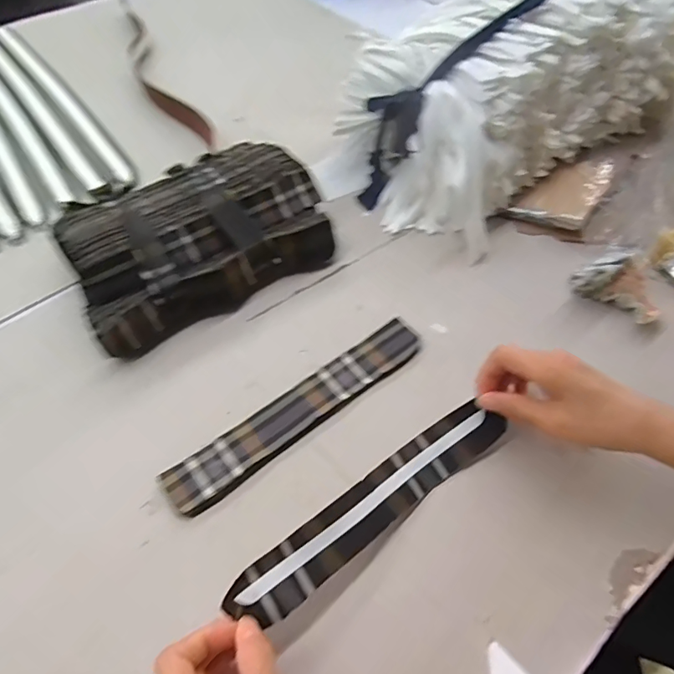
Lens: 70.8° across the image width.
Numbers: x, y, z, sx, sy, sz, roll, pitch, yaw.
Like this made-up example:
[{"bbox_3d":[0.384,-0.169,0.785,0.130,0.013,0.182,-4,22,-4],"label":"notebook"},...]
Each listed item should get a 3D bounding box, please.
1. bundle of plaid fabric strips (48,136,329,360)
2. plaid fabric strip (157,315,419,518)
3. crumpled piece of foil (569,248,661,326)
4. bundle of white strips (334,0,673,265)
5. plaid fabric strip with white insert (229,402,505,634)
[{"bbox_3d":[-0.151,-0.118,0.515,0.268,0.074,0.185,-28,58,-17],"label":"bundle of plaid fabric strips"},{"bbox_3d":[-0.029,0.062,0.422,0.258,0.009,0.044,-33,60,-20],"label":"plaid fabric strip"},{"bbox_3d":[0.281,-0.050,0.468,0.055,0.047,0.083,-38,61,-23],"label":"crumpled piece of foil"},{"bbox_3d":[0.184,-0.289,0.567,0.353,0.167,0.262,-34,60,-21],"label":"bundle of white strips"},{"bbox_3d":[0.030,0.122,0.355,0.237,0.030,0.038,-28,57,-26],"label":"plaid fabric strip with white insert"}]

